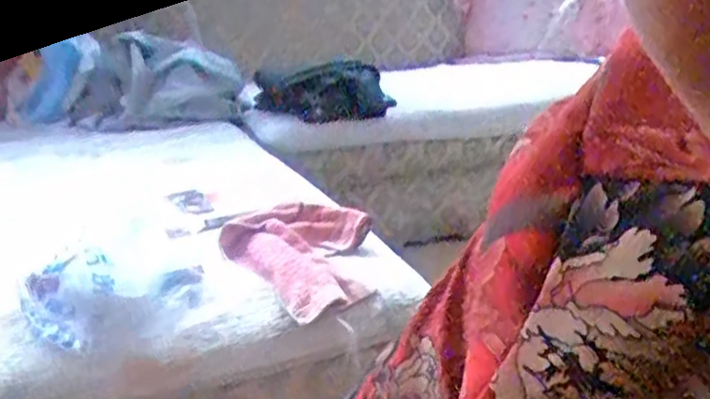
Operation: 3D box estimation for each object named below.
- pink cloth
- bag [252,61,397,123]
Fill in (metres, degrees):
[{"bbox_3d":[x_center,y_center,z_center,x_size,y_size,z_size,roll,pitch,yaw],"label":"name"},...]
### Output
[{"bbox_3d":[-0.047,0.063,0.861,0.194,0.046,0.221,-15,22,-35],"label":"pink cloth"},{"bbox_3d":[-0.055,-0.269,1.705,0.130,0.133,0.349,13,23,37],"label":"bag"}]

